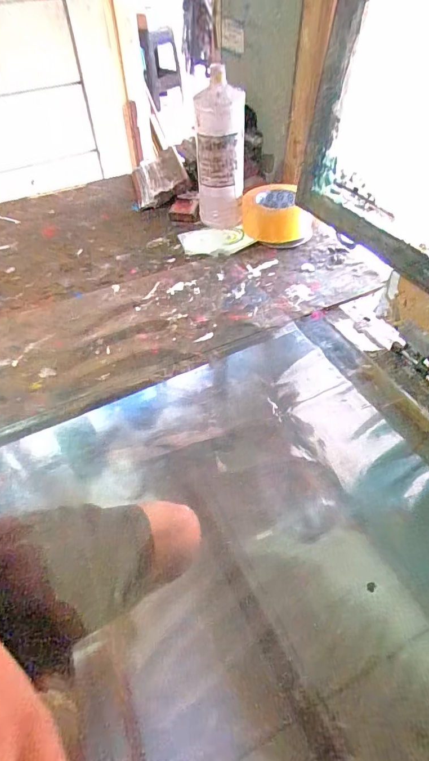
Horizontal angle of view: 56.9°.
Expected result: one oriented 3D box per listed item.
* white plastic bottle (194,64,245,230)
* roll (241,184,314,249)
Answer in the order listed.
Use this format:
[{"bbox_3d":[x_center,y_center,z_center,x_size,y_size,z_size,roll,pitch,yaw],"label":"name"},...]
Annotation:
[{"bbox_3d":[0.010,-0.374,0.672,0.077,0.237,0.070,-2,48,-1],"label":"white plastic bottle"},{"bbox_3d":[0.114,-0.297,0.718,0.120,0.068,0.120,0,48,0],"label":"roll"}]

